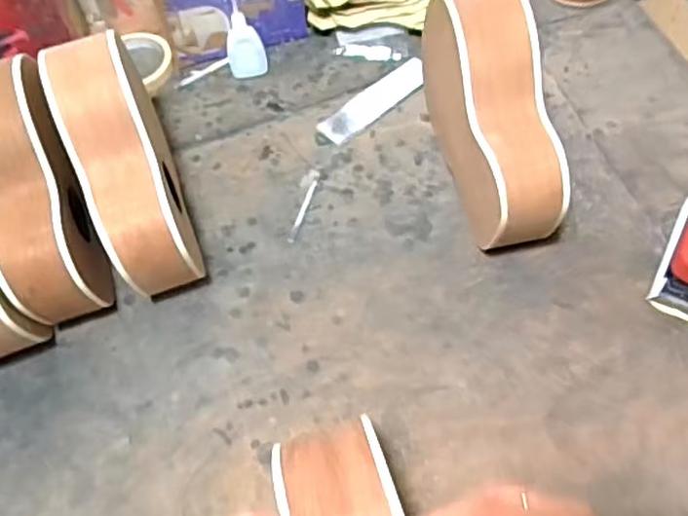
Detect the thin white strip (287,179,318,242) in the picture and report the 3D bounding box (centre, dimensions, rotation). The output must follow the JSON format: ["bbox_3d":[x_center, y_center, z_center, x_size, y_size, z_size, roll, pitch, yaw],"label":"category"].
[{"bbox_3d":[-0.043,-0.051,0.683,0.008,0.004,0.078,14,63,12],"label":"thin white strip"}]

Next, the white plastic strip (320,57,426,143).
[{"bbox_3d":[0.038,-0.180,0.740,0.145,0.007,0.045,-39,60,-12],"label":"white plastic strip"}]

